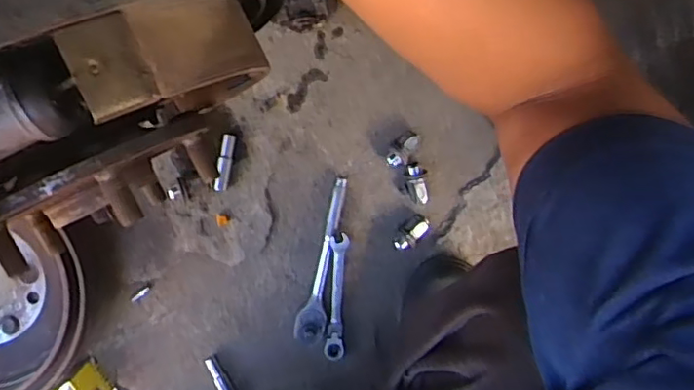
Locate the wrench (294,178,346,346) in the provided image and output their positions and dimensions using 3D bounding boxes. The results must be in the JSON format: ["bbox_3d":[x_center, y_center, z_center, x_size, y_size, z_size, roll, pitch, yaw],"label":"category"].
[{"bbox_3d":[-0.031,0.075,0.689,0.034,0.020,0.191,8,93,-5],"label":"wrench"}]

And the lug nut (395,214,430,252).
[{"bbox_3d":[0.074,0.043,0.689,0.027,0.033,0.047,42,90,-6],"label":"lug nut"}]

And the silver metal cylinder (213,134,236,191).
[{"bbox_3d":[-0.138,-0.036,0.672,0.015,0.012,0.064,11,93,-5],"label":"silver metal cylinder"}]

